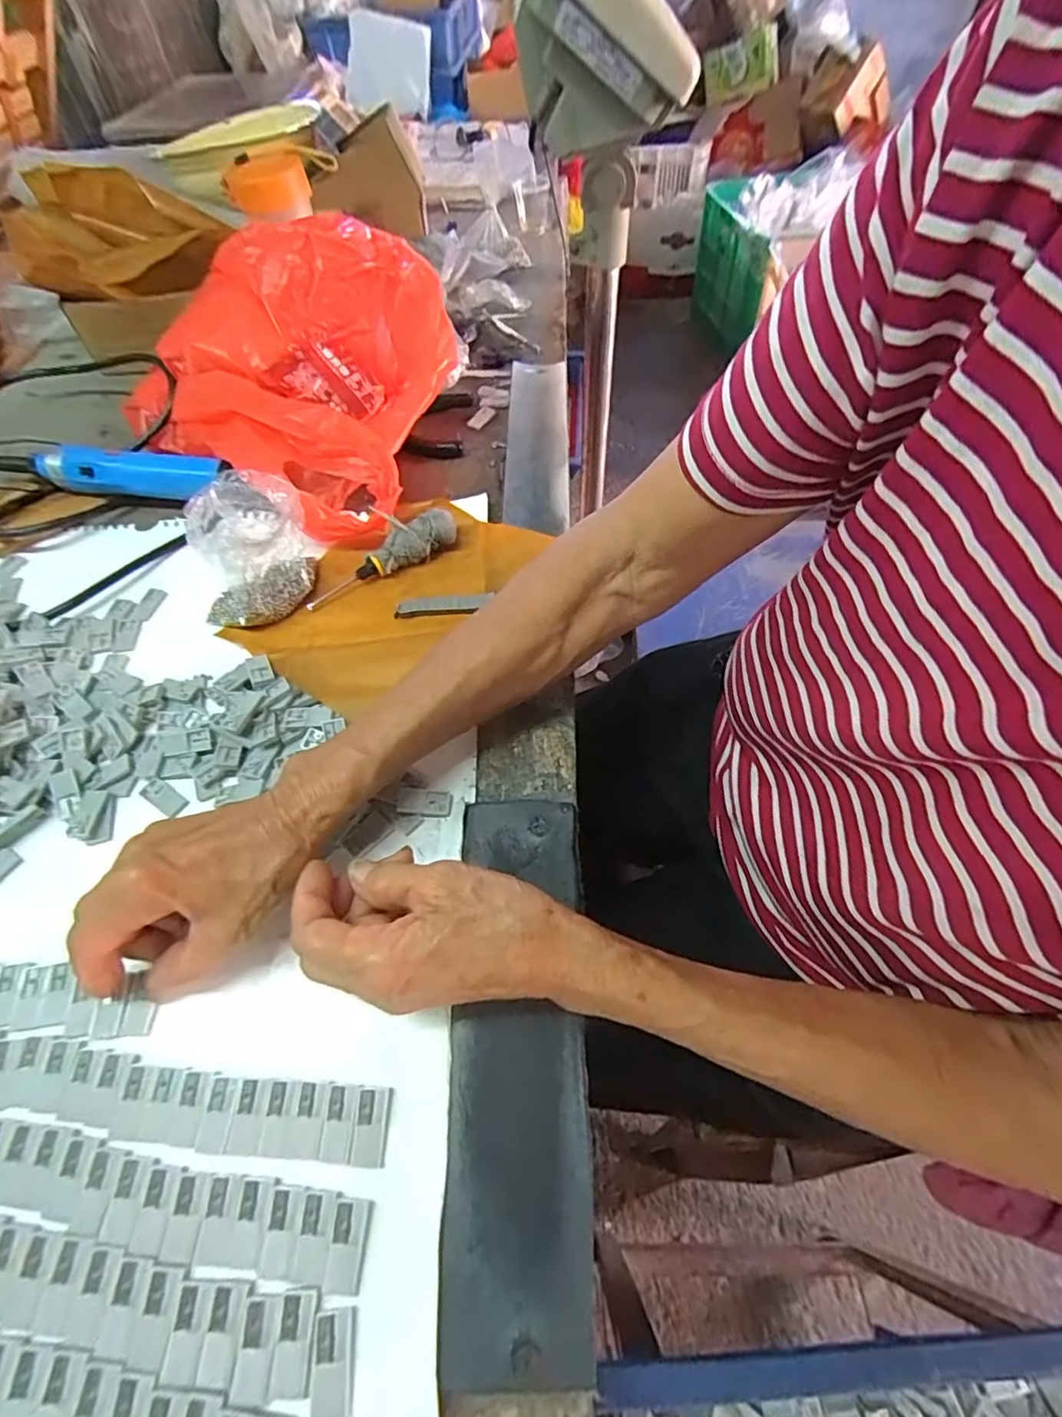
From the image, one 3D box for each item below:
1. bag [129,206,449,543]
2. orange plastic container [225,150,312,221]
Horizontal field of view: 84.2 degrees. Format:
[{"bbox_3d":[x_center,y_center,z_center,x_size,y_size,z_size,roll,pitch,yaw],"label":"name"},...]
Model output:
[{"bbox_3d":[-0.178,-0.287,0.494,0.306,0.109,0.243,34,64,23],"label":"bag"},{"bbox_3d":[-0.250,-0.498,0.563,0.073,0.036,0.064,-18,57,-9],"label":"orange plastic container"}]

